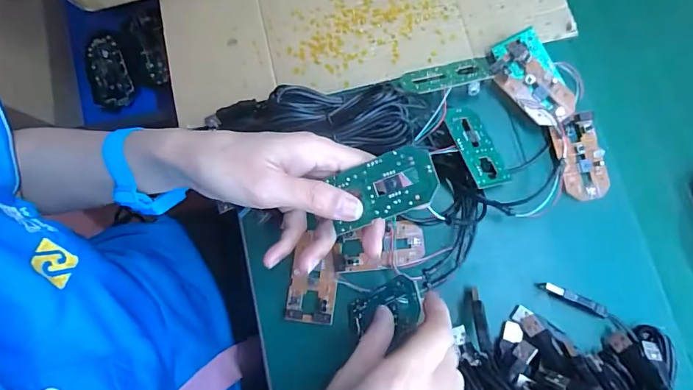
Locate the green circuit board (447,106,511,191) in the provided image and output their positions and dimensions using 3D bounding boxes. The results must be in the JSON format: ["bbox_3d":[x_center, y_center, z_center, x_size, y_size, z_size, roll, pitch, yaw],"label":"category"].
[{"bbox_3d":[0.100,-0.038,0.327,0.033,0.004,0.068,-11,70,-26],"label":"green circuit board"}]

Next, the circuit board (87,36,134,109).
[{"bbox_3d":[-0.320,-0.161,0.569,0.055,0.013,0.103,-20,78,-2],"label":"circuit board"}]

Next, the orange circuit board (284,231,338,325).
[{"bbox_3d":[-0.025,0.064,0.322,0.036,0.009,0.064,6,79,4],"label":"orange circuit board"}]

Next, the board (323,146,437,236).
[{"bbox_3d":[0.020,-0.003,0.250,0.065,0.004,0.035,-20,83,21],"label":"board"}]

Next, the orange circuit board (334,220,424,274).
[{"bbox_3d":[0.024,0.040,0.327,0.070,0.008,0.033,-11,78,0],"label":"orange circuit board"}]

